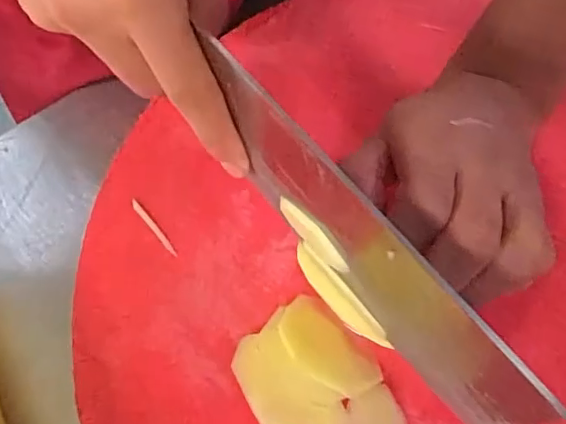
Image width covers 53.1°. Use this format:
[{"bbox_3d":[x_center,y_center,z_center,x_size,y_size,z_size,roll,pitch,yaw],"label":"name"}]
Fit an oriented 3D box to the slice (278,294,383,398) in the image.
[{"bbox_3d":[0.019,0.066,0.276,0.029,0.013,0.055,-36,66,-14],"label":"slice"}]

